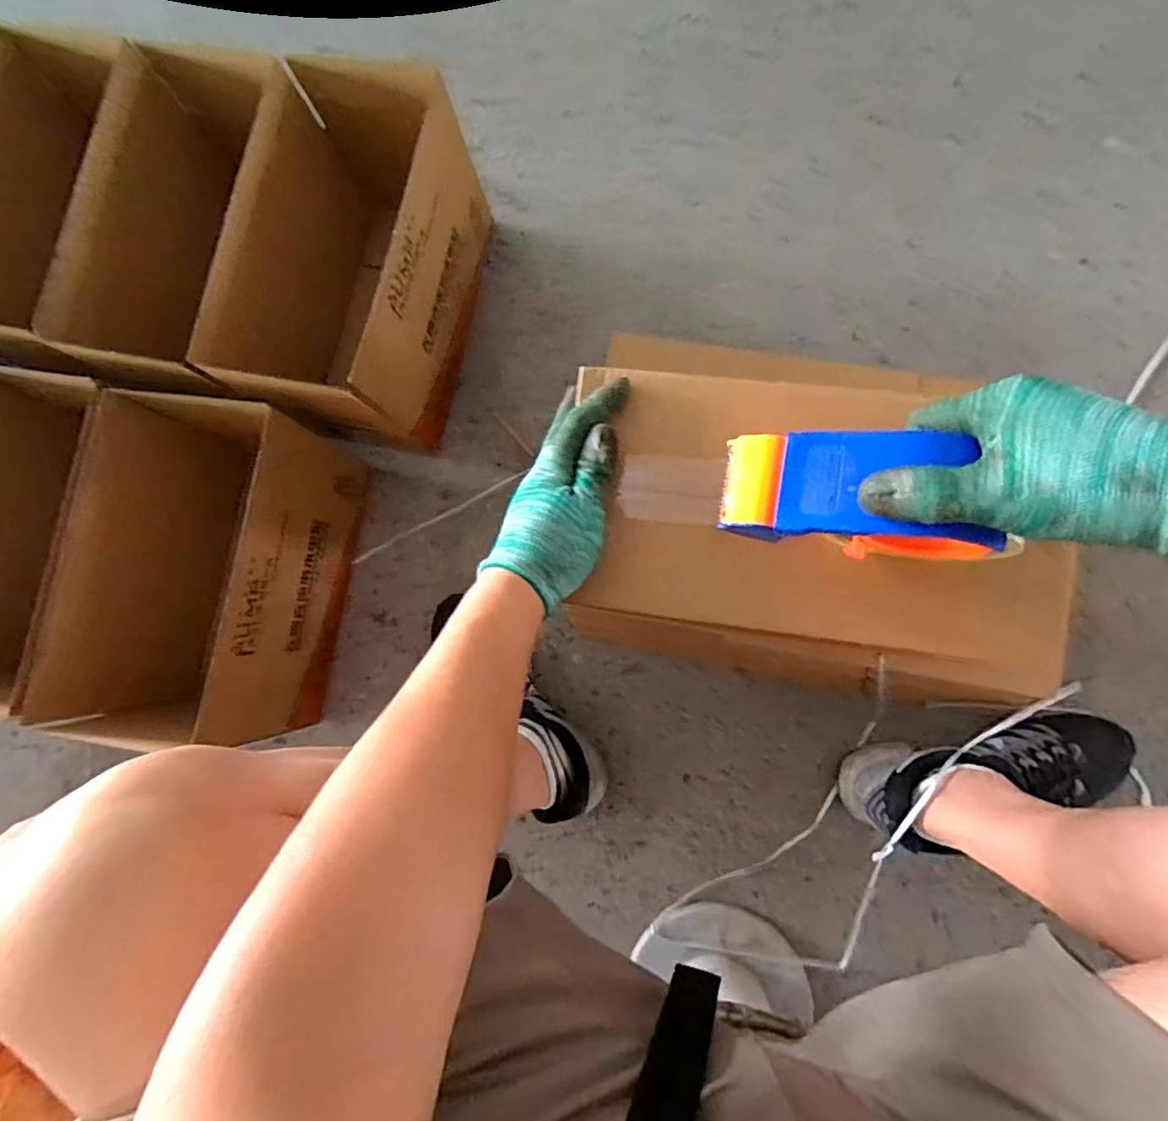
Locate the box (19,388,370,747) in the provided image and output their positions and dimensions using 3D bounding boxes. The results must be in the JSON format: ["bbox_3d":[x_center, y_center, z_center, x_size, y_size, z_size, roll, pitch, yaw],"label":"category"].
[{"bbox_3d":[-0.411,0.037,0.691,0.204,0.224,0.367,6,85,7],"label":"box"}]

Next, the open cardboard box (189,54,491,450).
[{"bbox_3d":[-0.256,-0.335,0.713,0.196,0.217,0.354,12,85,7],"label":"open cardboard box"}]

